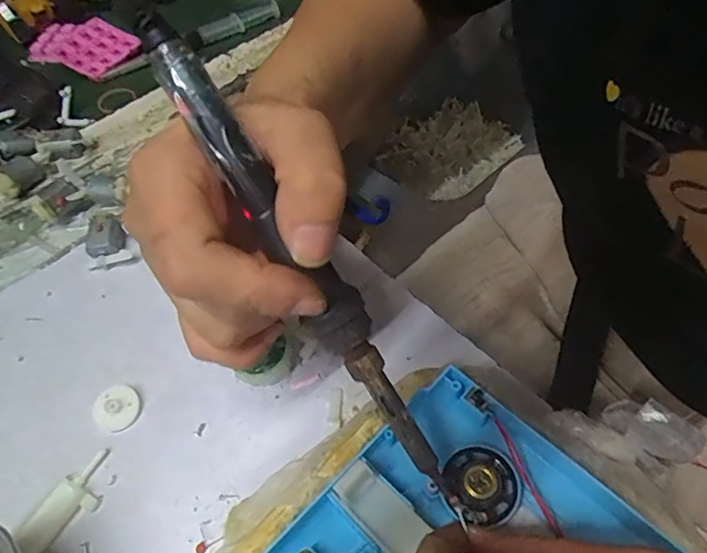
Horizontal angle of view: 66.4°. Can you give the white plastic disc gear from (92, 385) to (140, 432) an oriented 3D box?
[{"bbox_3d":[-0.122,0.067,0.276,0.022,0.008,0.022,-2,54,3],"label":"white plastic disc gear"}]

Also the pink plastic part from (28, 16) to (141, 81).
[{"bbox_3d":[-0.235,-0.201,0.464,0.092,0.015,0.054,24,59,20],"label":"pink plastic part"}]

